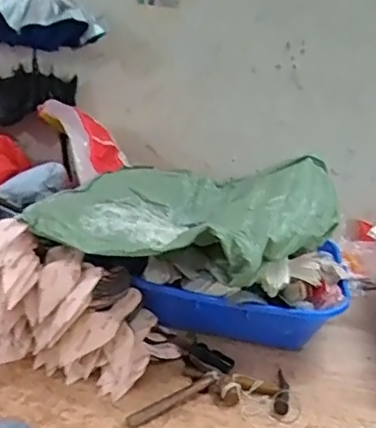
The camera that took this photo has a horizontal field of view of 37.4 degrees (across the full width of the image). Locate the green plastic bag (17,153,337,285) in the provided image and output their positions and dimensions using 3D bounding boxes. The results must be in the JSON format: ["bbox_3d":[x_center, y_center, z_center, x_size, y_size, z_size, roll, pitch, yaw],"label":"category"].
[{"bbox_3d":[0.023,-0.031,1.380,0.657,0.172,0.515,9,20,5],"label":"green plastic bag"}]

